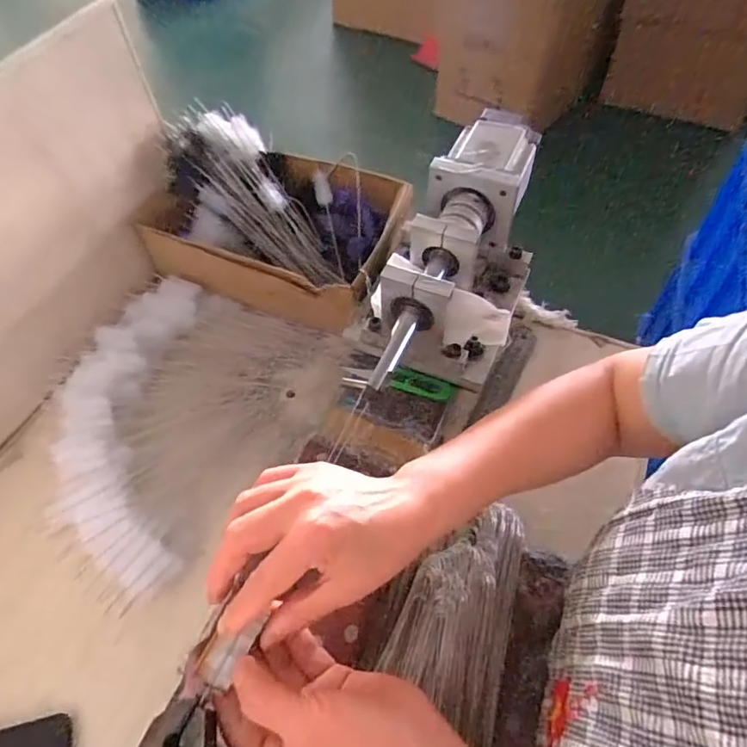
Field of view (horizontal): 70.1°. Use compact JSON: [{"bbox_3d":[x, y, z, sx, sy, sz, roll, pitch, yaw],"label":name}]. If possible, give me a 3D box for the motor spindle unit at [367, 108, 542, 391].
[{"bbox_3d":[0.074,-0.102,0.507,0.130,0.121,0.312,18,58,14],"label":"motor spindle unit"}]

